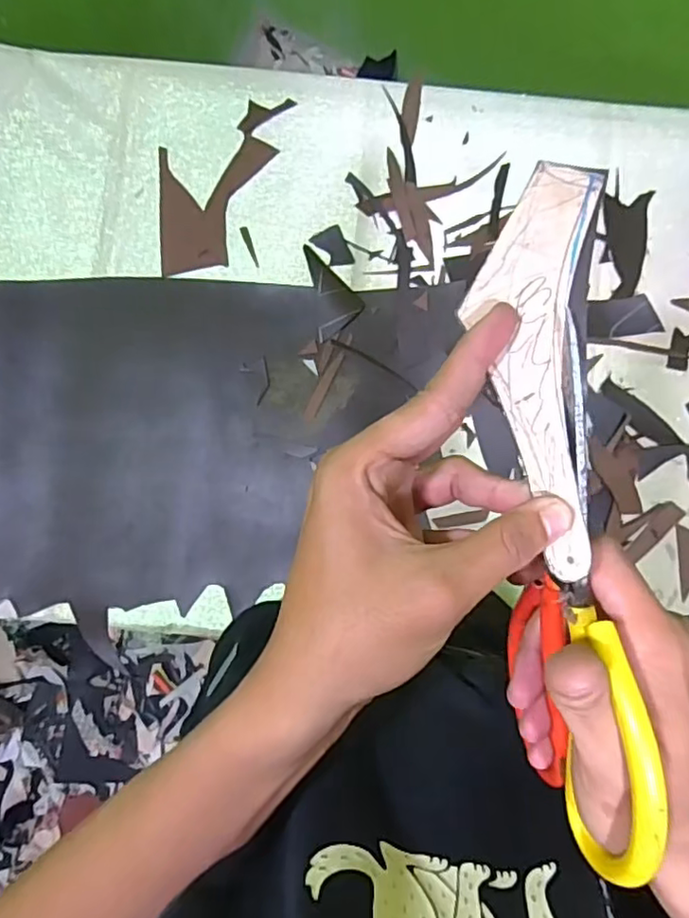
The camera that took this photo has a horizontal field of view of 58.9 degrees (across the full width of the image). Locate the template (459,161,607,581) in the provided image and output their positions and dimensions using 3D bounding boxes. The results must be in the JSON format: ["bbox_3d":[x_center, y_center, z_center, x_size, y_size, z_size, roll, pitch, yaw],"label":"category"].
[{"bbox_3d":[0.071,-0.033,0.235,0.045,0.005,0.152,2,92,13],"label":"template"}]

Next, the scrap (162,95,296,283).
[{"bbox_3d":[-0.147,-0.297,0.650,0.106,0.006,0.212,23,88,1],"label":"scrap"}]

